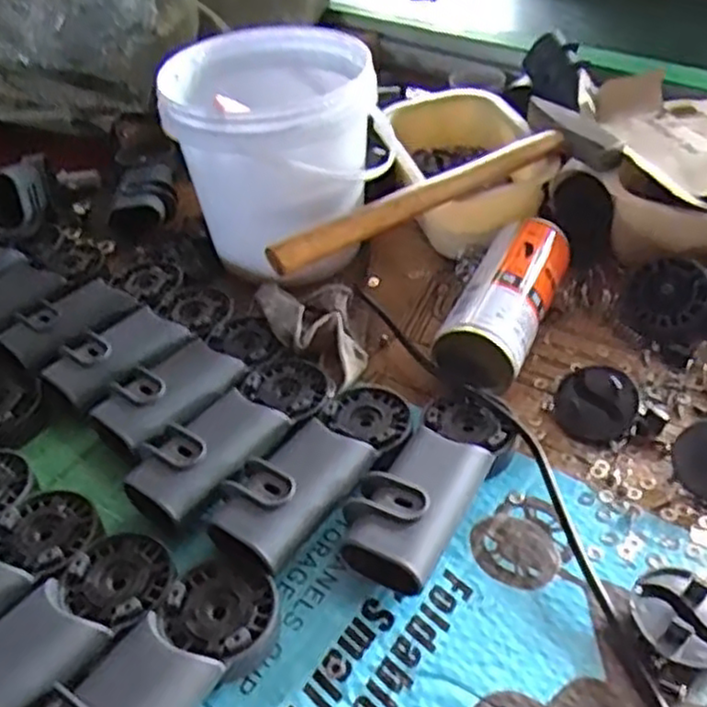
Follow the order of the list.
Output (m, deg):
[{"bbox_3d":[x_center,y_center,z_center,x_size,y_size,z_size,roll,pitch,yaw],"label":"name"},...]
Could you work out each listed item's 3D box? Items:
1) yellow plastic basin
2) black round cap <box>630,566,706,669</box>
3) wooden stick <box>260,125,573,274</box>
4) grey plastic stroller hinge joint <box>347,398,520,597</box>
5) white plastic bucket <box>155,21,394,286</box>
[{"bbox_3d":[0.104,-0.183,0.719,0.137,0.068,0.201,-10,43,-5],"label":"yellow plastic basin"},{"bbox_3d":[0.181,0.144,0.403,0.054,0.018,0.055,-3,43,3],"label":"black round cap"},{"bbox_3d":[0.062,-0.130,0.606,0.287,0.025,0.028,-26,47,-21],"label":"wooden stick"},{"bbox_3d":[0.051,0.077,0.474,0.066,0.039,0.156,21,49,26],"label":"grey plastic stroller hinge joint"},{"bbox_3d":[-0.064,-0.183,0.659,0.180,0.151,0.178,-3,43,3],"label":"white plastic bucket"}]

